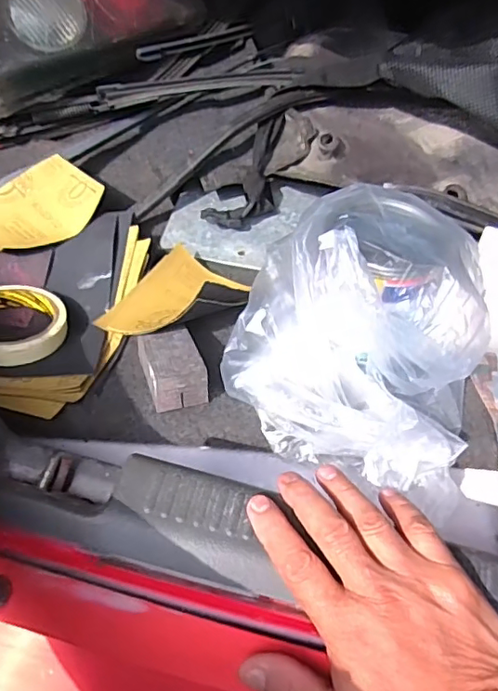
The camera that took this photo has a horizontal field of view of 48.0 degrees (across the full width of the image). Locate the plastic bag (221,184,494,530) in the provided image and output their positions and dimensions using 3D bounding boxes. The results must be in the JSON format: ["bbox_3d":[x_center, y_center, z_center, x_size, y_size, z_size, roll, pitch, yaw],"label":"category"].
[{"bbox_3d":[0.096,-0.029,0.438,0.192,0.124,0.248,21,57,10],"label":"plastic bag"}]

